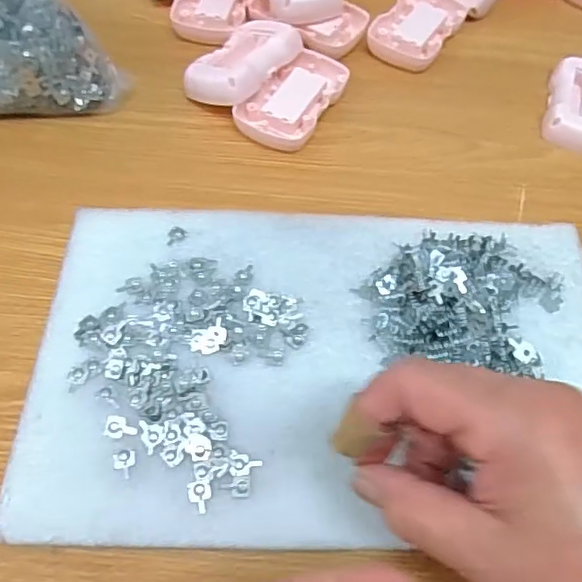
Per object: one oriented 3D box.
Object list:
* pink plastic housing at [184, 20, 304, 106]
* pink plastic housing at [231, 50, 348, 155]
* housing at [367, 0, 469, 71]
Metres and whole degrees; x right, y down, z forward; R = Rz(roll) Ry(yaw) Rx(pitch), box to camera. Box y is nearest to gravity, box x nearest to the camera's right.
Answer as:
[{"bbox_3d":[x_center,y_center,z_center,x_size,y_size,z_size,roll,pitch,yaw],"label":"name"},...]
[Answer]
[{"bbox_3d":[-0.033,-0.162,0.404,0.048,0.023,0.086,32,63,13],"label":"pink plastic housing"},{"bbox_3d":[0.004,-0.133,0.402,0.047,0.012,0.087,32,63,14],"label":"pink plastic housing"},{"bbox_3d":[0.098,-0.206,0.452,0.053,0.011,0.086,31,62,14],"label":"housing"}]

